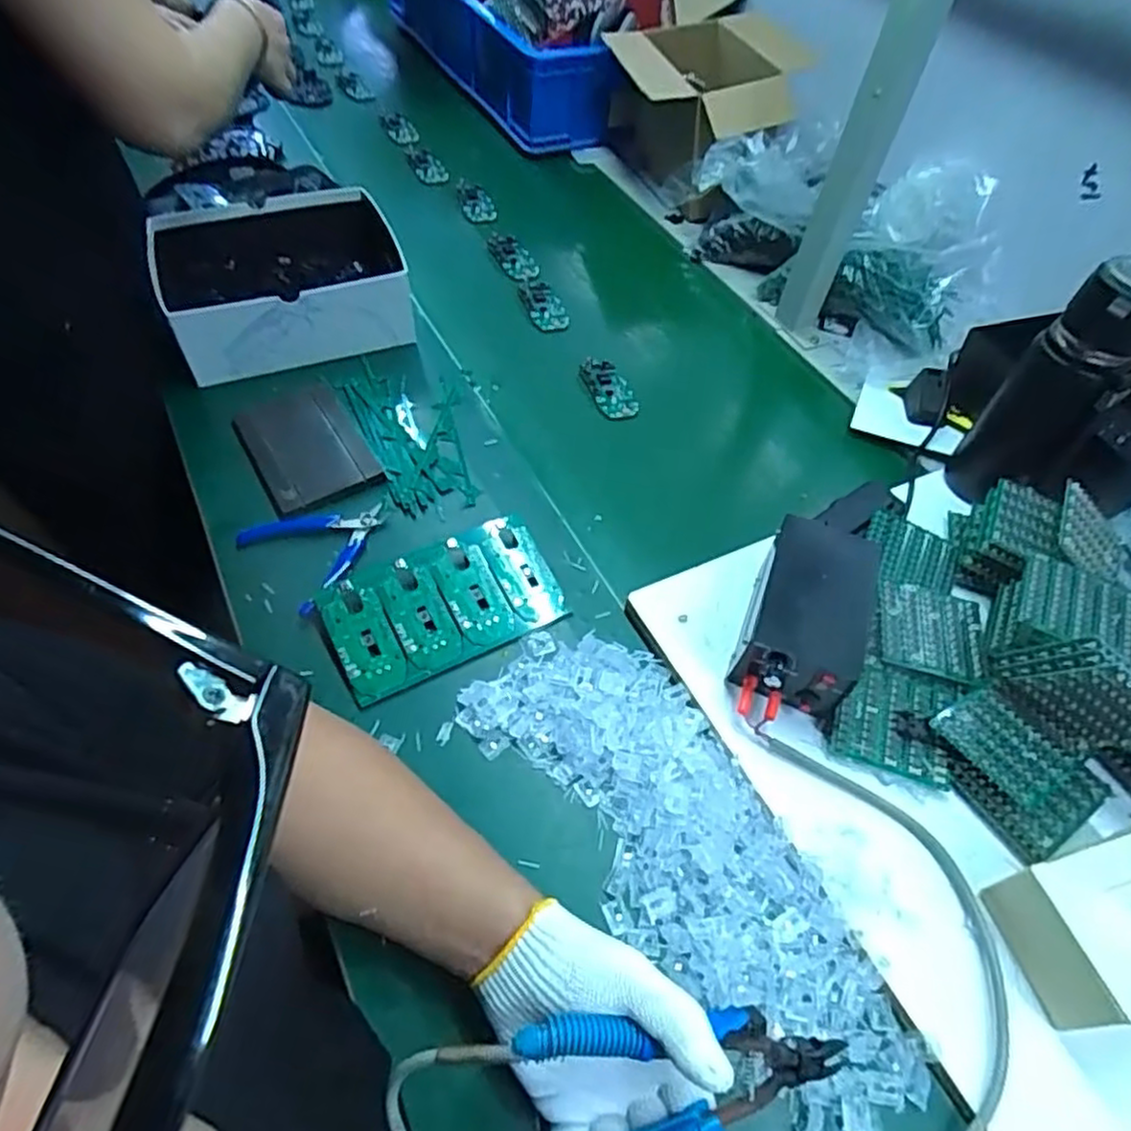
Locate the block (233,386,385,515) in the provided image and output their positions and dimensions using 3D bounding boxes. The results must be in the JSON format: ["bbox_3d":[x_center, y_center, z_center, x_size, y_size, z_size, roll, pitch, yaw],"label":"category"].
[{"bbox_3d":[-0.240,-0.111,0.668,0.099,0.015,0.138,-26,60,-22],"label":"block"}]

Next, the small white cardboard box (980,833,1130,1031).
[{"bbox_3d":[0.347,0.222,0.447,0.128,0.062,0.087,-12,55,-13],"label":"small white cardboard box"}]

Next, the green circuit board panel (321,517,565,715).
[{"bbox_3d":[-0.099,0.032,0.585,0.184,0.011,0.107,-25,68,-22],"label":"green circuit board panel"}]

